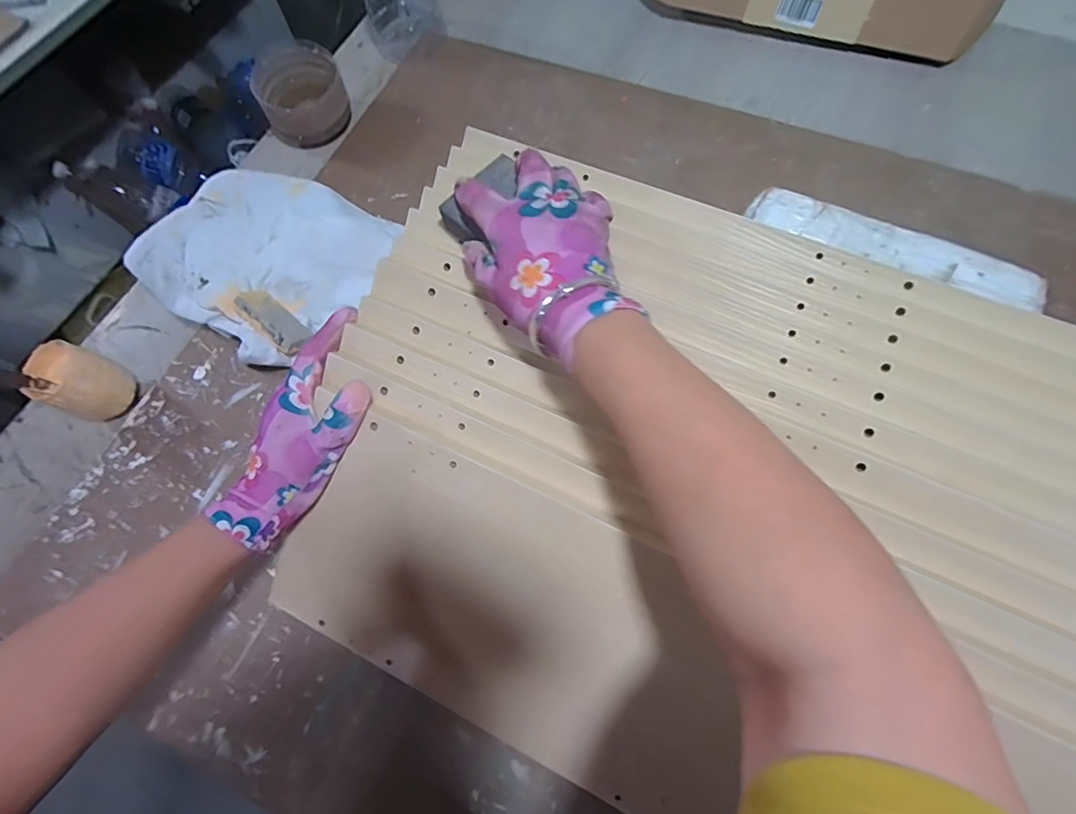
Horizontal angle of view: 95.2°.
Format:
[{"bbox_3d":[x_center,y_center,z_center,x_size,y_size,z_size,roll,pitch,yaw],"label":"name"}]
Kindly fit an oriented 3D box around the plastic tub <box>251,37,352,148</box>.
[{"bbox_3d":[-0.284,-0.375,0.595,0.100,0.070,0.091,-1,70,2],"label":"plastic tub"}]

